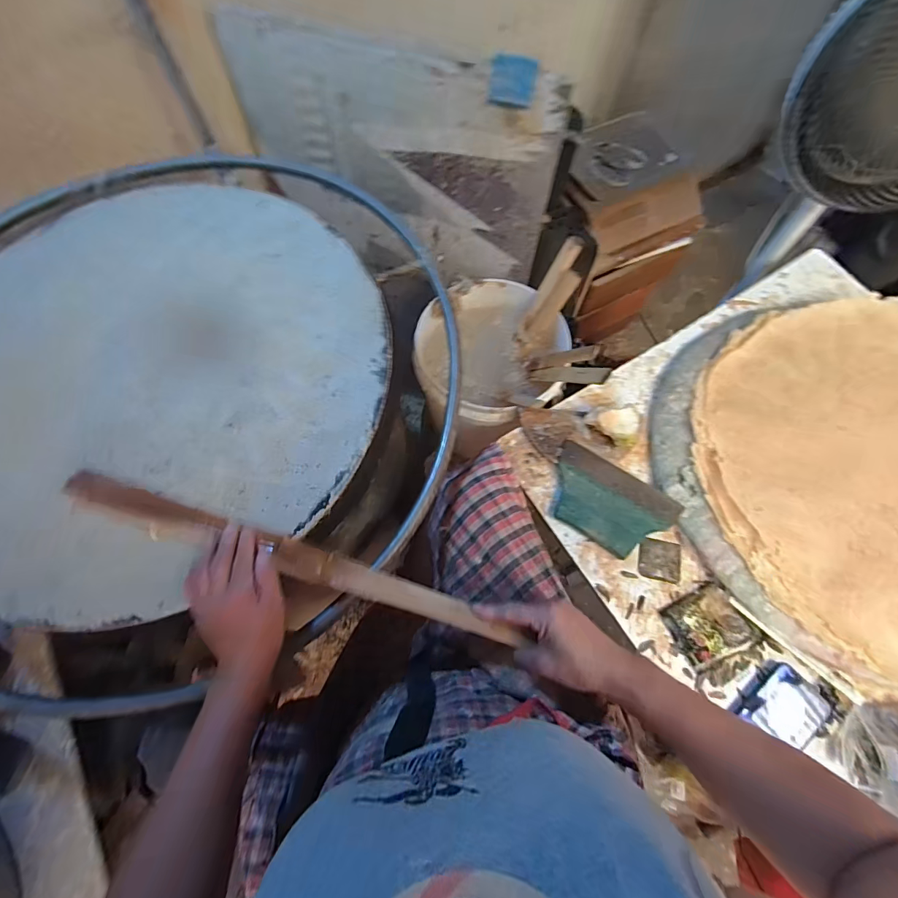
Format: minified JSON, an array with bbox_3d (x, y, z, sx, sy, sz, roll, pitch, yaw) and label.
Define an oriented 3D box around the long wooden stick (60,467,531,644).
[{"bbox_3d":[-0.186,0.118,0.479,0.544,0.026,0.034,17,72,6],"label":"long wooden stick"}]

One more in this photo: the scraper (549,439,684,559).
[{"bbox_3d":[0.246,0.085,0.670,0.193,0.023,0.120,33,75,12],"label":"scraper"}]

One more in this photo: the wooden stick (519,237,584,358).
[{"bbox_3d":[0.189,-0.275,0.799,0.064,0.213,0.034,28,34,11],"label":"wooden stick"}]

